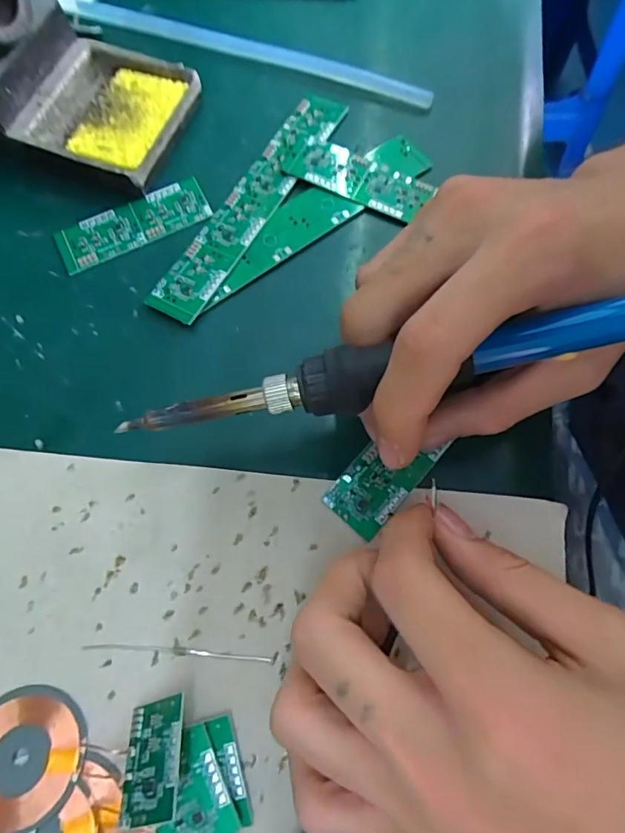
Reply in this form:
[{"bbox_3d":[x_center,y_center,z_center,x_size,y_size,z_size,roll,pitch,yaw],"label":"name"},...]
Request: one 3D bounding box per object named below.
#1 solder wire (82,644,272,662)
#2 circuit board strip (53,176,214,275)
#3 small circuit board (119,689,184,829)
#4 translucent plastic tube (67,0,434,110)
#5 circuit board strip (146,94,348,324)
[{"bbox_3d":[-0.049,0.085,0.183,0.068,0.004,0.004,4,72,1],"label":"solder wire"},{"bbox_3d":[-0.085,-0.092,0.242,0.072,0.004,0.024,-24,73,-8],"label":"circuit board strip"},{"bbox_3d":[-0.051,0.109,0.163,0.024,0.004,0.033,-27,44,22],"label":"small circuit board"},{"bbox_3d":[-0.036,-0.196,0.271,0.201,0.009,0.011,19,73,6],"label":"translucent plastic tube"},{"bbox_3d":[-0.029,-0.104,0.244,0.024,0.005,0.141,29,74,9],"label":"circuit board strip"}]

